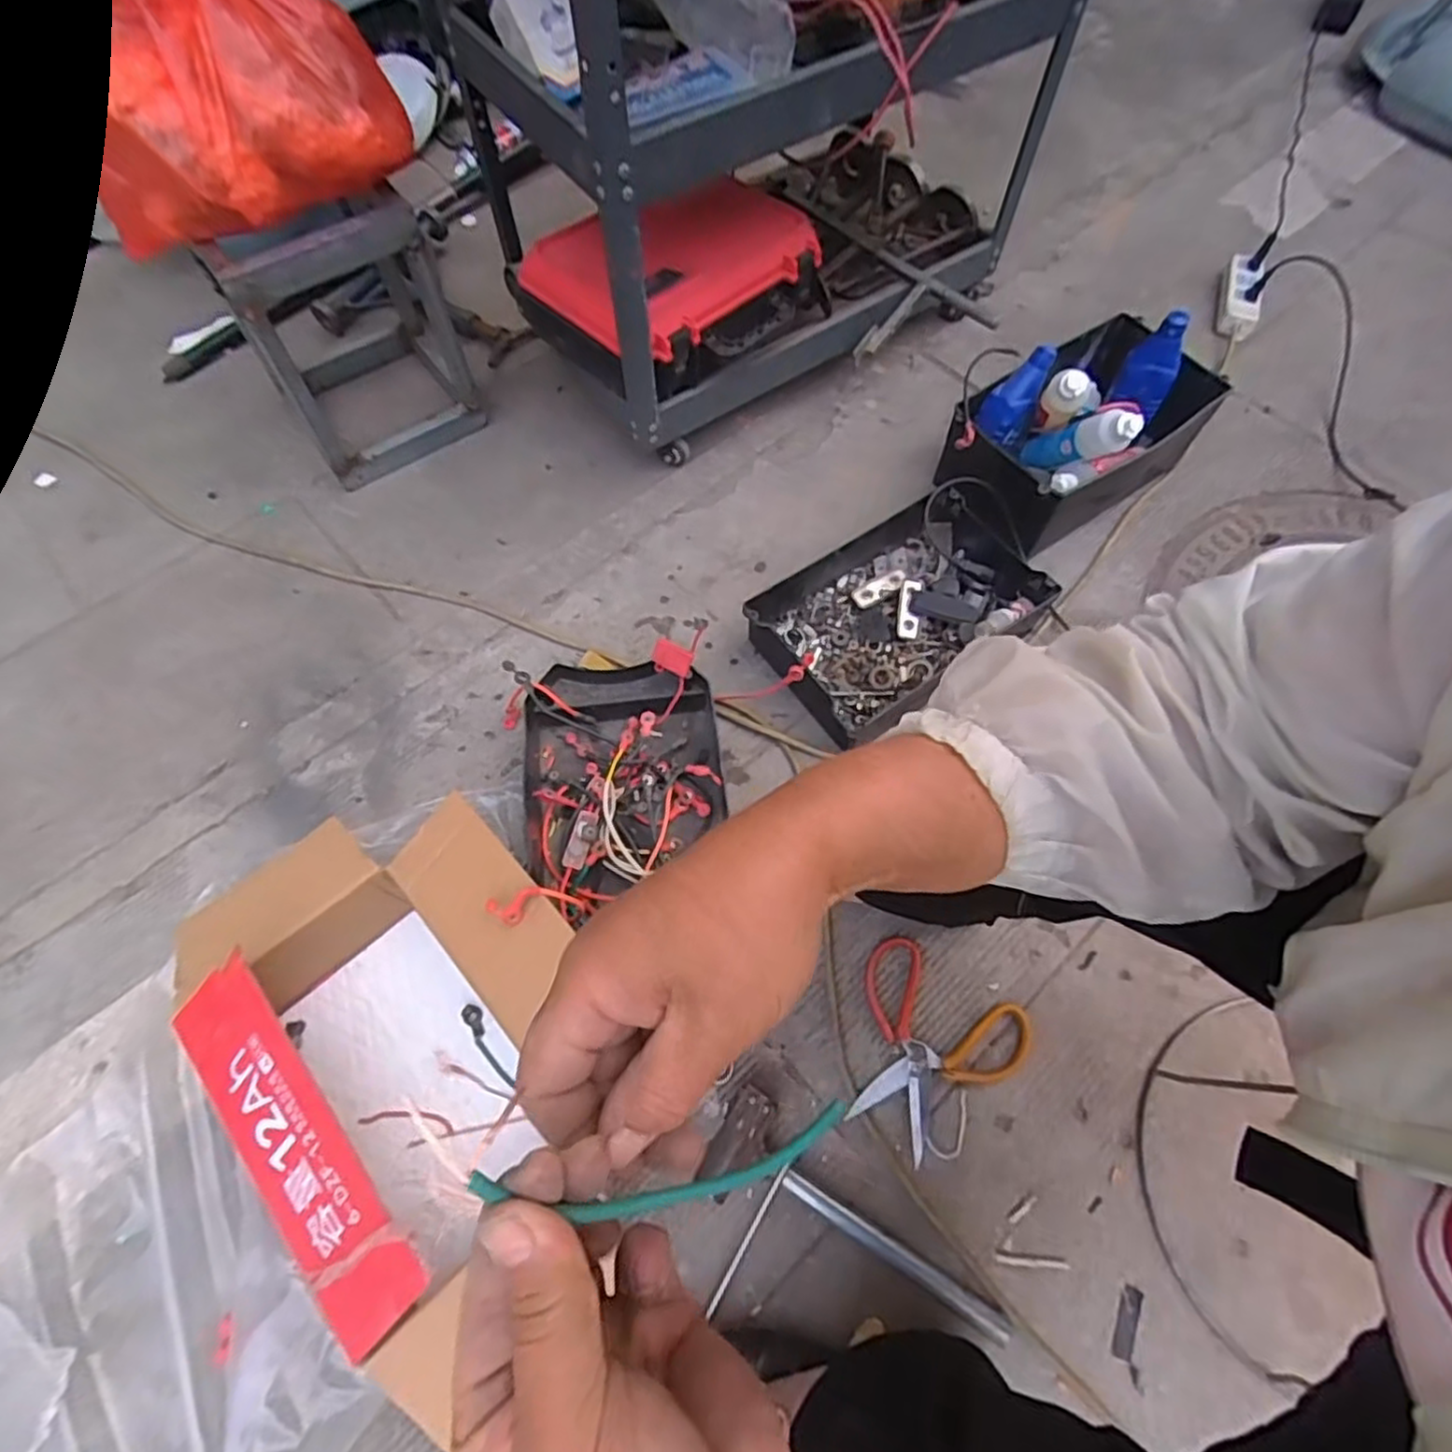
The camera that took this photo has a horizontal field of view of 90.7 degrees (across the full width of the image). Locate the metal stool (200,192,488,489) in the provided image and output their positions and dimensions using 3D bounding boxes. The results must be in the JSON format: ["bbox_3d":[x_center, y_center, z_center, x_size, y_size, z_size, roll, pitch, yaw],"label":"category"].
[{"bbox_3d":[-0.540,-0.579,0.995,0.244,0.314,0.292,-32,69,-14],"label":"metal stool"}]

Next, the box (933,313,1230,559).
[{"bbox_3d":[0.447,-0.387,0.943,0.369,0.181,0.185,-31,71,-13],"label":"box"}]

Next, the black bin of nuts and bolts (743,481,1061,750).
[{"bbox_3d":[0.217,-0.153,0.920,0.359,0.090,0.237,-35,72,-14],"label":"black bin of nuts and bolts"}]

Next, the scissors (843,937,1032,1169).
[{"bbox_3d":[0.201,0.331,0.729,0.175,0.013,0.179,31,70,12],"label":"scissors"}]

